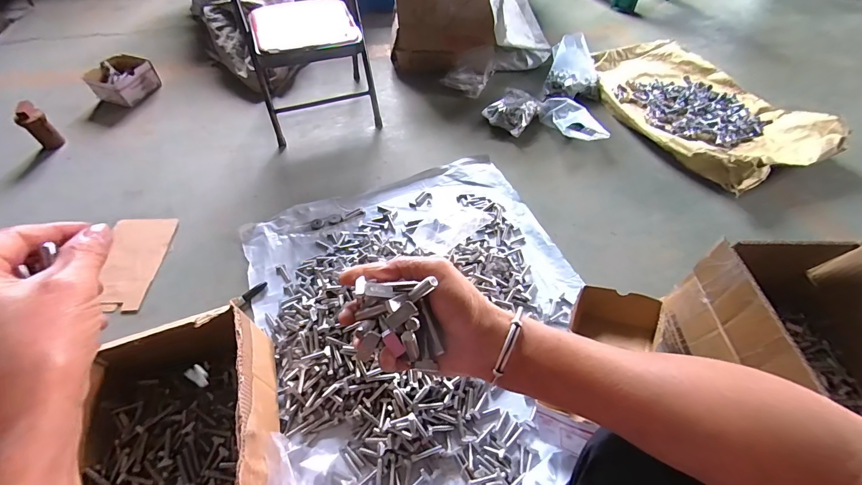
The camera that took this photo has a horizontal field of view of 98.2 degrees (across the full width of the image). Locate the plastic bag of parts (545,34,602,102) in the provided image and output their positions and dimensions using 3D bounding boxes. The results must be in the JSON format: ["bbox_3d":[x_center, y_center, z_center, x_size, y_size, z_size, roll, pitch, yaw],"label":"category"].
[{"bbox_3d":[0.462,-0.551,1.183,0.195,0.180,0.115,-26,54,-18],"label":"plastic bag of parts"}]

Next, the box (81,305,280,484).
[{"bbox_3d":[-0.384,0.286,0.562,0.254,0.159,0.353,-16,51,-10],"label":"box"}]

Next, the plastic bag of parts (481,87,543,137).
[{"bbox_3d":[0.255,-0.415,1.173,0.141,0.062,0.151,33,60,22],"label":"plastic bag of parts"}]

